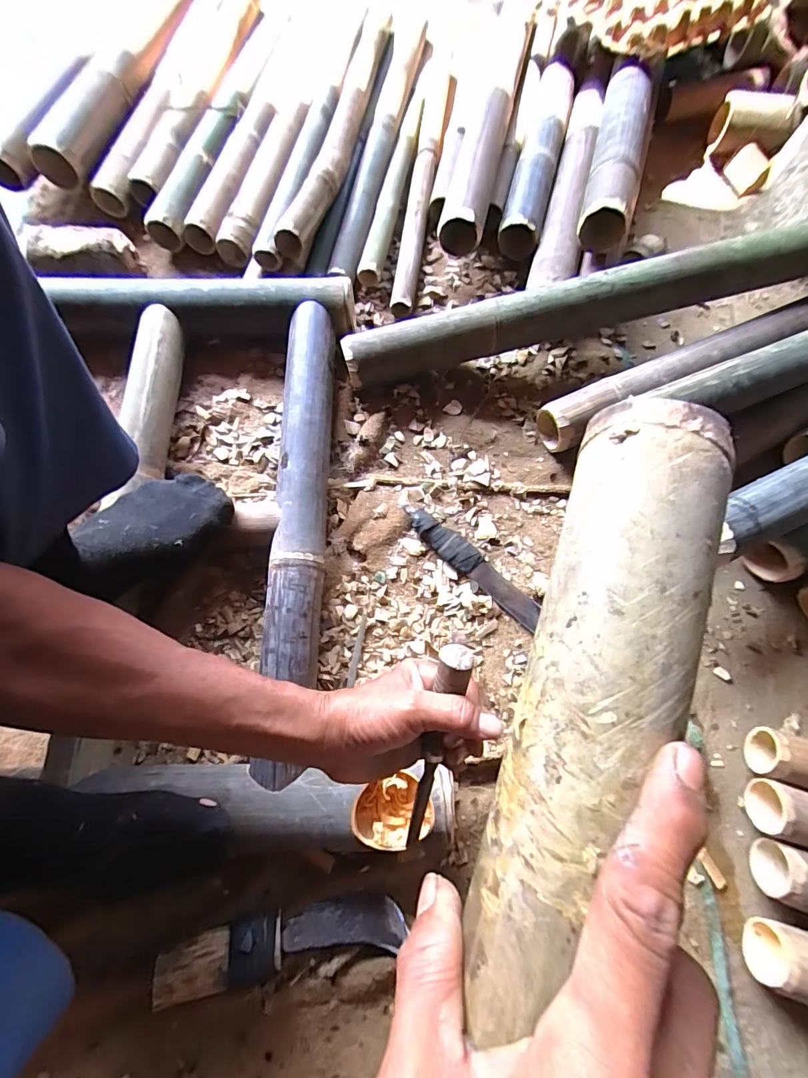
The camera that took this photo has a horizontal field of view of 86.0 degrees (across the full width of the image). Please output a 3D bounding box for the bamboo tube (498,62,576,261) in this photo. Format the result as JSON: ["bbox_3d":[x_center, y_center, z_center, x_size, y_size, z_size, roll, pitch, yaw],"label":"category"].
[{"bbox_3d":[0.235,-0.663,0.749,0.065,0.057,0.424,15,73,3],"label":"bamboo tube"}]

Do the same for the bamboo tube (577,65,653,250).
[{"bbox_3d":[0.328,-0.598,0.664,0.068,0.059,0.348,15,73,3],"label":"bamboo tube"}]

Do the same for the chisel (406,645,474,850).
[{"bbox_3d":[0.025,0.181,0.360,0.023,0.224,0.021,8,28,1],"label":"chisel"}]

